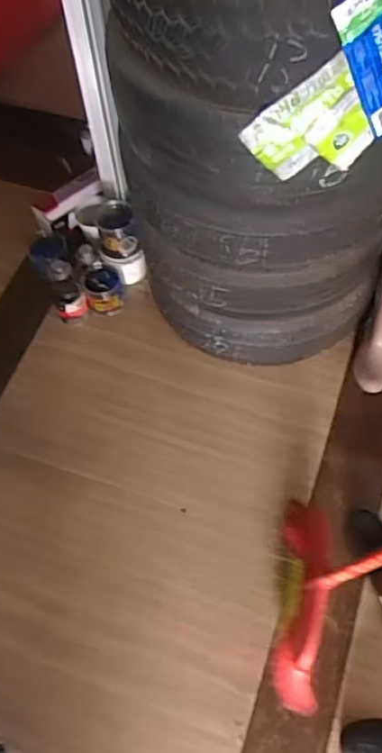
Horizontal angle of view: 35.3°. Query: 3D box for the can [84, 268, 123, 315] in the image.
[{"bbox_3d":[-0.227,-0.226,1.561,0.093,0.100,0.104,-9,61,-2],"label":"can"}]

